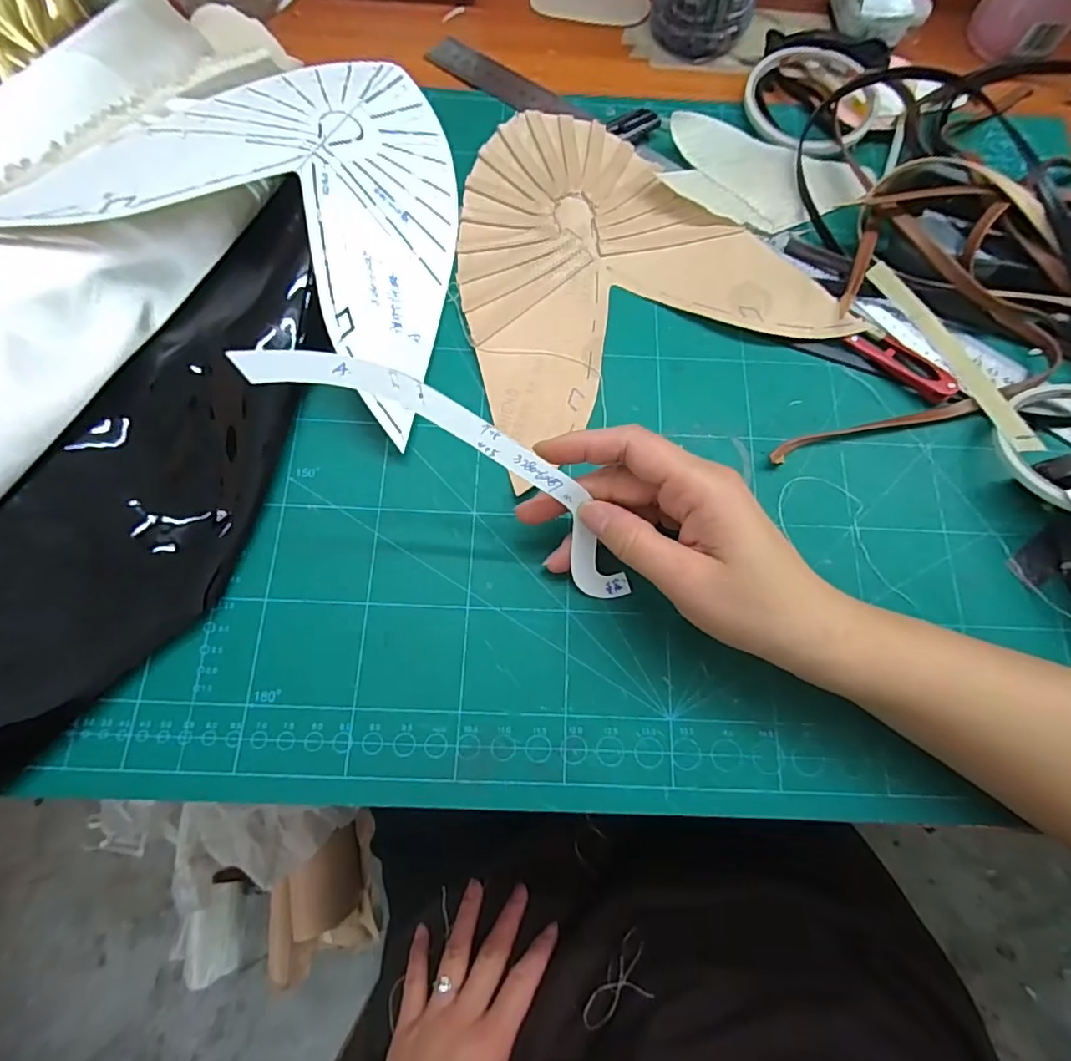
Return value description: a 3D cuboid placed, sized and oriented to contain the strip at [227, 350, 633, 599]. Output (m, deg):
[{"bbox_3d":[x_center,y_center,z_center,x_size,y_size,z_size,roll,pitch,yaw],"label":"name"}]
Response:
[{"bbox_3d":[-0.027,-0.028,0.250,0.195,0.004,0.040,33,105,-21],"label":"strip"}]

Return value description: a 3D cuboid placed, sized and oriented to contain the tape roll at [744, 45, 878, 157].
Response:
[{"bbox_3d":[0.186,-0.292,0.380,0.086,0.008,0.088,0,74,-2],"label":"tape roll"}]

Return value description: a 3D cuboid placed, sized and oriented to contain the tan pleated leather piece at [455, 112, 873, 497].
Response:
[{"bbox_3d":[0.042,-0.163,0.339,0.206,0.011,0.208,-28,77,-9],"label":"tan pleated leather piece"}]

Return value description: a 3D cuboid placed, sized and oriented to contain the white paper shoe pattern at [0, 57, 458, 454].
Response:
[{"bbox_3d":[-0.125,-0.190,0.311,0.206,0.026,0.213,26,67,-11],"label":"white paper shoe pattern"}]

